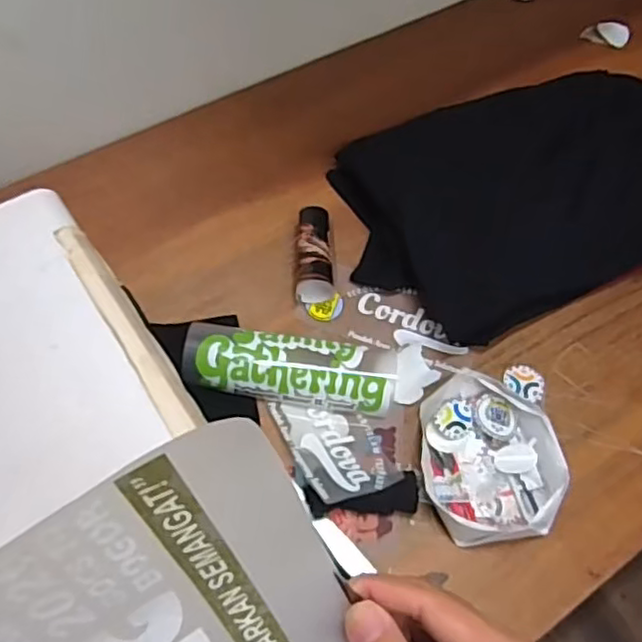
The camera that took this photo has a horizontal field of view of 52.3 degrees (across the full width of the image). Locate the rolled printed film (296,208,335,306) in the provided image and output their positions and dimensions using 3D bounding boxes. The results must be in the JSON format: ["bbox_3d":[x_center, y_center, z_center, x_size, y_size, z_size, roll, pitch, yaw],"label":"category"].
[{"bbox_3d":[-0.008,-0.094,0.921,0.050,0.047,0.144,1,61,-2],"label":"rolled printed film"}]

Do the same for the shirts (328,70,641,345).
[{"bbox_3d":[0.335,-0.202,0.989,0.587,0.071,0.351,-20,64,-13],"label":"shirts"}]

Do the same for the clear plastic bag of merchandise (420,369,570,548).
[{"bbox_3d":[0.204,0.162,0.794,0.170,0.042,0.199,-5,61,-5],"label":"clear plastic bag of merchandise"}]

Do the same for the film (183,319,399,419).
[{"bbox_3d":[-0.037,0.061,0.824,0.258,0.061,0.080,8,61,2],"label":"film"}]

